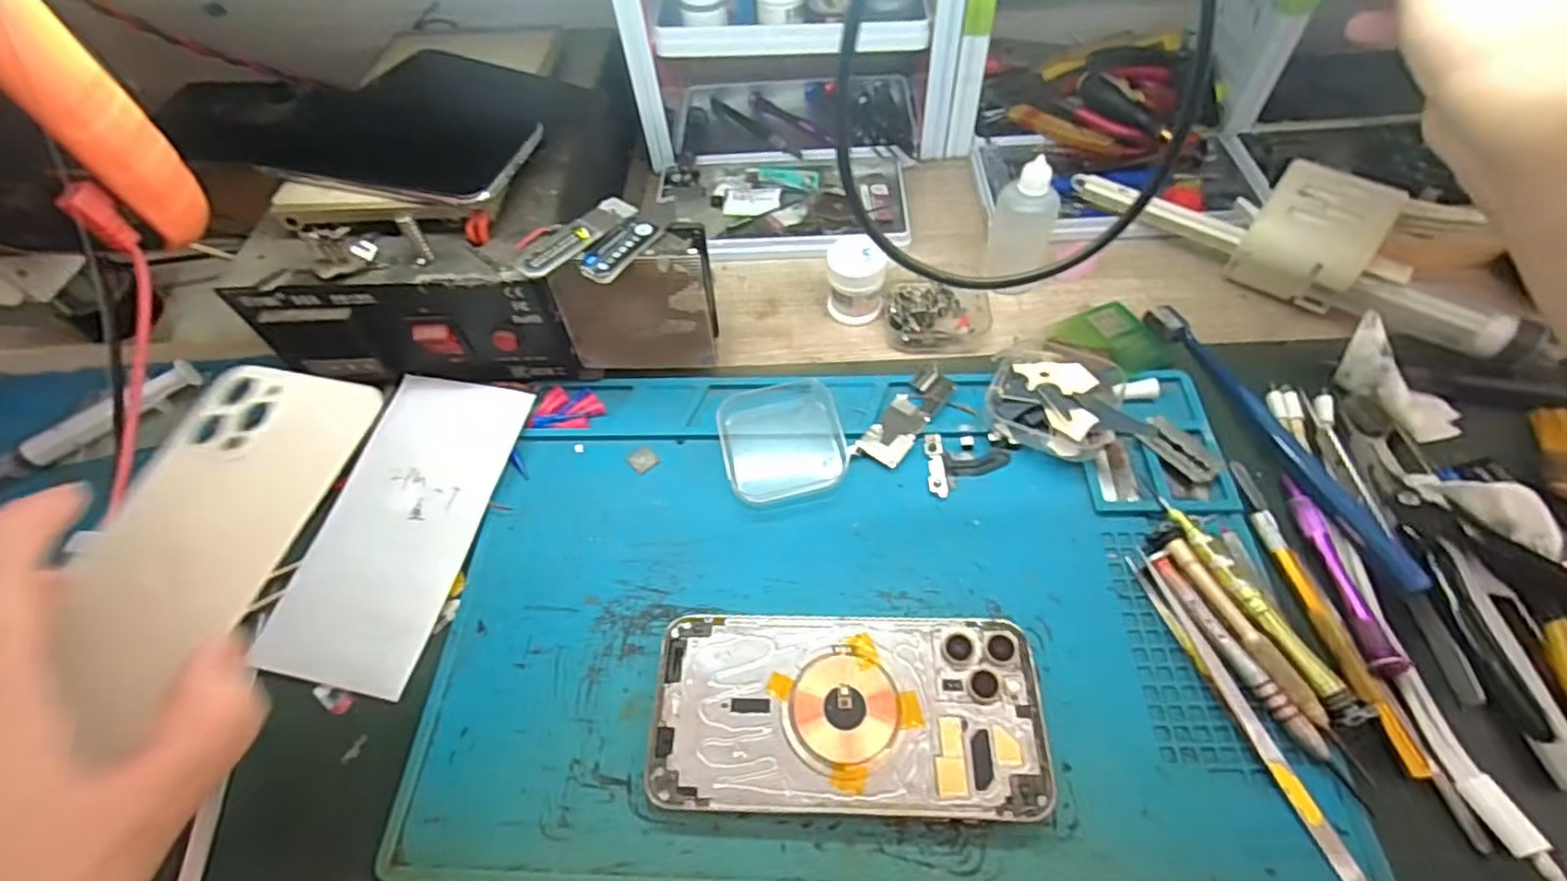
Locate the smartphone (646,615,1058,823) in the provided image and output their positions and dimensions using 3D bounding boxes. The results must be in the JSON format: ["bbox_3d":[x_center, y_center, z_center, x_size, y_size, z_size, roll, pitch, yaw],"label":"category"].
[{"bbox_3d":[0.026,0.113,0.281,0.159,0.009,0.078,0,56,4],"label":"smartphone"}]

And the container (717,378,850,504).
[{"bbox_3d":[-0.001,-0.002,0.356,0.063,0.014,0.066,-11,56,-4],"label":"container"}]

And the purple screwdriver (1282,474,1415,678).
[{"bbox_3d":[0.248,0.056,0.299,0.013,0.011,0.095,-3,56,2],"label":"purple screwdriver"}]

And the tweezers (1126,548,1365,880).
[{"bbox_3d":[0.186,0.105,0.272,0.011,0.009,0.133,-17,57,-7],"label":"tweezers"}]

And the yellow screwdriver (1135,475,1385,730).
[{"bbox_3d":[0.204,0.065,0.295,0.015,0.011,0.122,-19,57,-9],"label":"yellow screwdriver"}]

